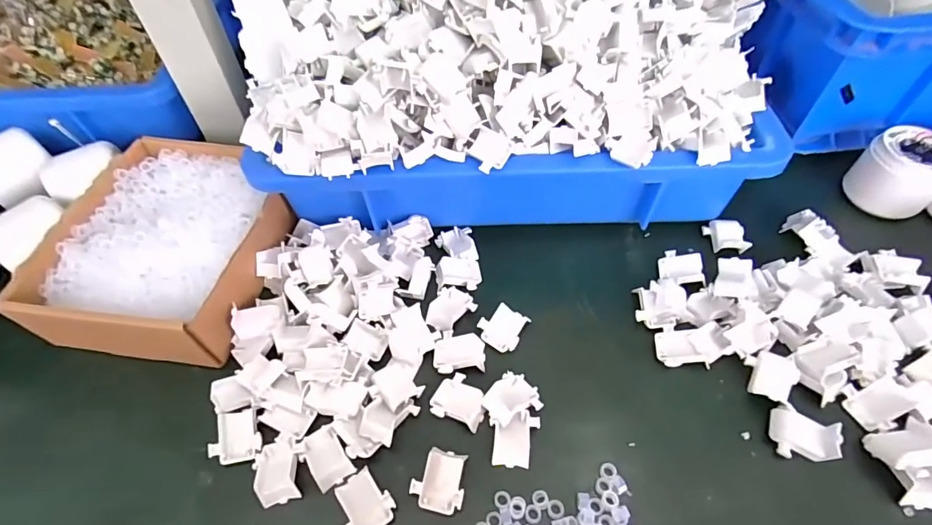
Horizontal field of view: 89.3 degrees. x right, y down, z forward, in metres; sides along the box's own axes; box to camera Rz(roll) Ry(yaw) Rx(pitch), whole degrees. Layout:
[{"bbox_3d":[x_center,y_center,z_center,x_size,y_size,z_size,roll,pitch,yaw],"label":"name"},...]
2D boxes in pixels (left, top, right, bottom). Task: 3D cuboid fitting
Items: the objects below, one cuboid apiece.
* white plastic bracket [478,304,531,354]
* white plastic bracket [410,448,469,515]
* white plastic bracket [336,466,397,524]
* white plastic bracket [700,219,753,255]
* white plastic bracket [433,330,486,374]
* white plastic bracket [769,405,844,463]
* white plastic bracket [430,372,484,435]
[{"bbox_3d":[0.025,0.044,0.325,0.029,0.008,0.030,30,60,22],"label":"white plastic bracket"},{"bbox_3d":[-0.015,0.123,0.266,0.029,0.010,0.031,9,54,8],"label":"white plastic bracket"},{"bbox_3d":[-0.056,0.133,0.257,0.029,0.012,0.030,-32,59,-20],"label":"white plastic bracket"},{"bbox_3d":[0.204,-0.021,0.369,0.025,0.012,0.030,-2,53,1],"label":"white plastic bracket"},{"bbox_3d":[-0.004,0.061,0.317,0.033,0.007,0.029,-1,53,1],"label":"white plastic bracket"},{"bbox_3d":[0.196,0.099,0.274,0.031,0.016,0.027,15,55,13],"label":"white plastic bracket"},{"bbox_3d":[-0.003,0.085,0.295,0.033,0.007,0.029,18,56,15],"label":"white plastic bracket"}]

